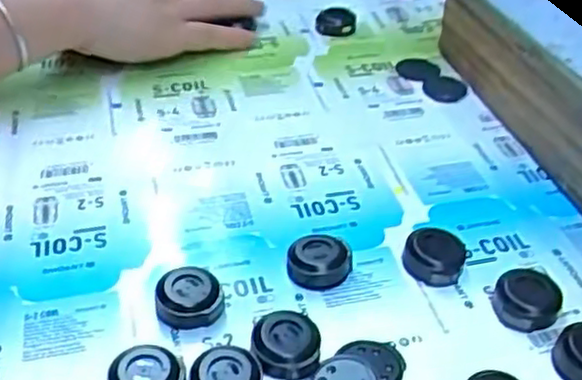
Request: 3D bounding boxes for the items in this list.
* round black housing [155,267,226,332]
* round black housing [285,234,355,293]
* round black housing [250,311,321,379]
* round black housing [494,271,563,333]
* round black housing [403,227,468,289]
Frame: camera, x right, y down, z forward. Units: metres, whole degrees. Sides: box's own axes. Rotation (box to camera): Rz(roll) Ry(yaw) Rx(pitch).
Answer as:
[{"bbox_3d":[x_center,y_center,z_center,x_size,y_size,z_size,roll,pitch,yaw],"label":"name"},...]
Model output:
[{"bbox_3d":[-0.047,0.050,0.333,0.029,0.017,0.028,1,38,0],"label":"round black housing"},{"bbox_3d":[0.013,0.035,0.353,0.029,0.018,0.025,19,42,22],"label":"round black housing"},{"bbox_3d":[-0.002,0.067,0.312,0.030,0.015,0.025,13,40,15],"label":"round black housing"},{"bbox_3d":[0.110,0.051,0.338,0.030,0.012,0.029,1,38,0],"label":"round black housing"},{"bbox_3d":[0.072,0.034,0.363,0.029,0.009,0.032,13,40,14],"label":"round black housing"}]

